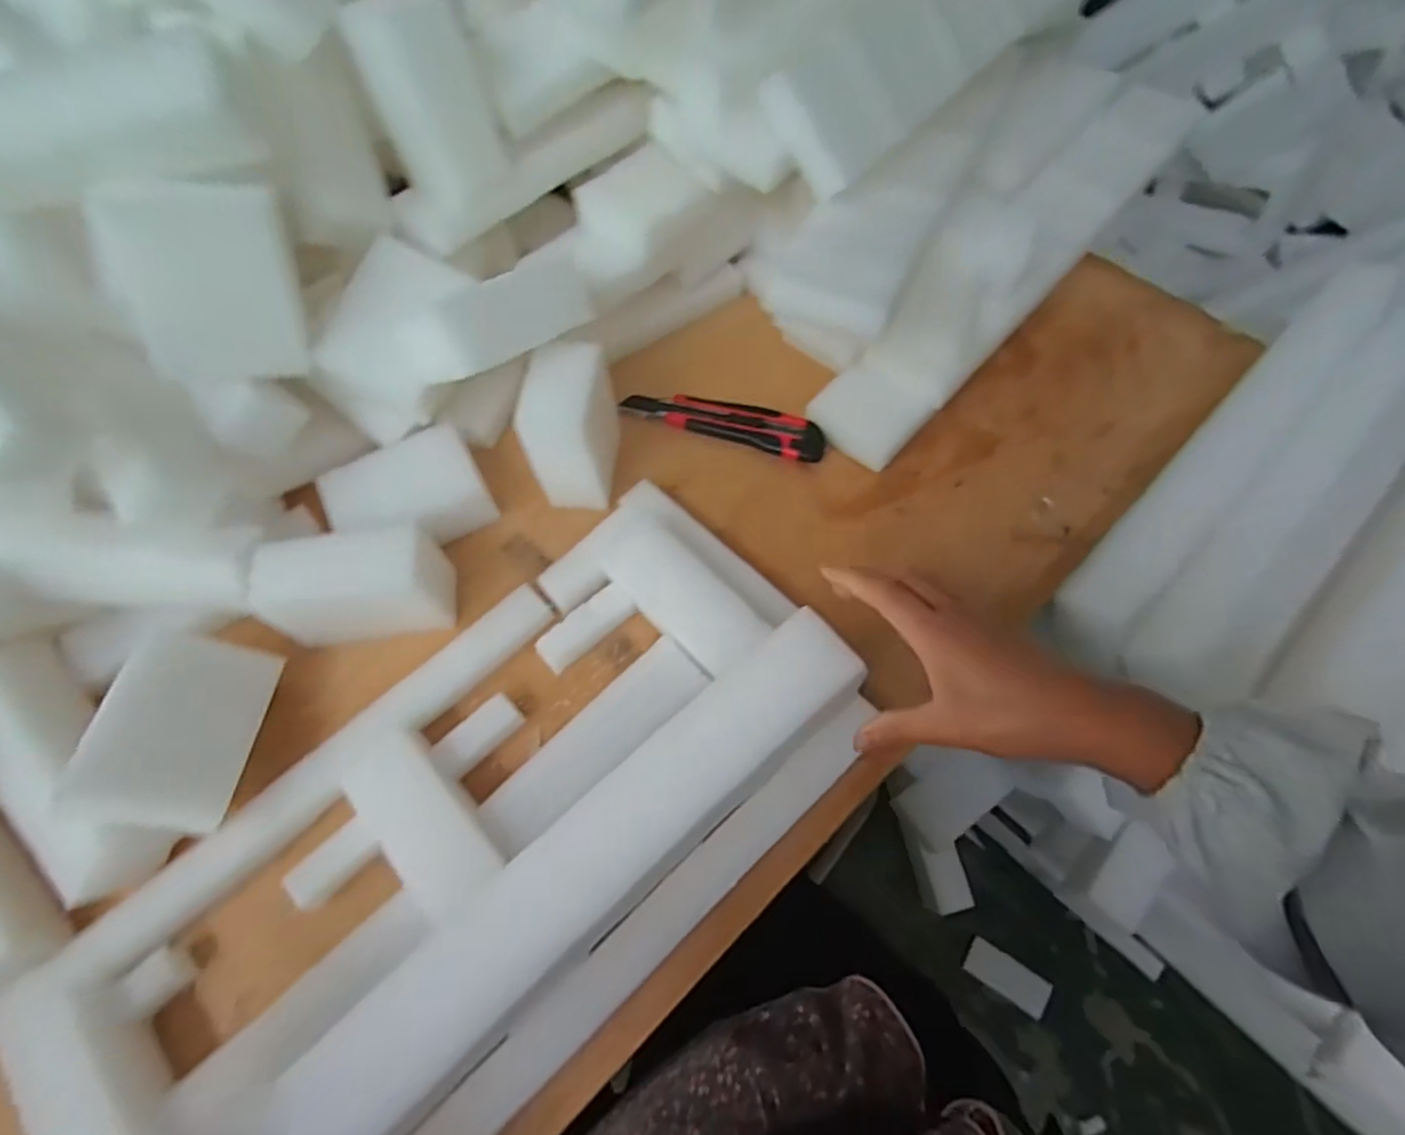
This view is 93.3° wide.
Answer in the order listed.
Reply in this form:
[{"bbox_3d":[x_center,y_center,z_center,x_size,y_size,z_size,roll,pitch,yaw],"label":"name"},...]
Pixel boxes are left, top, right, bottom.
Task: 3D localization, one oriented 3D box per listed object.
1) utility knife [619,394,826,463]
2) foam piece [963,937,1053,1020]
[{"bbox_3d":[0.019,-0.130,0.586,0.179,0.018,0.040,17,66,10],"label":"utility knife"},{"bbox_3d":[0.441,0.590,0.955,0.120,0.013,0.050,29,69,15],"label":"foam piece"}]

